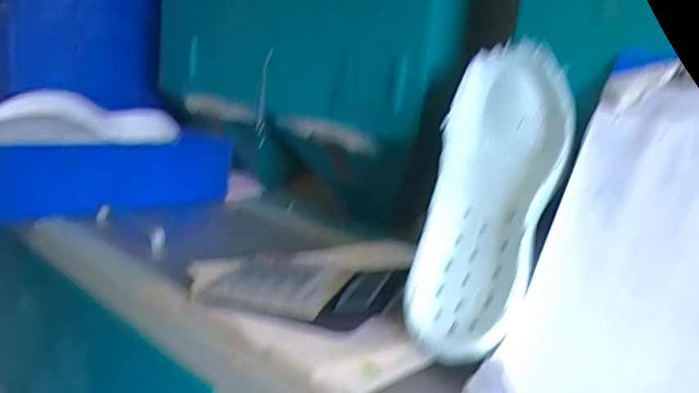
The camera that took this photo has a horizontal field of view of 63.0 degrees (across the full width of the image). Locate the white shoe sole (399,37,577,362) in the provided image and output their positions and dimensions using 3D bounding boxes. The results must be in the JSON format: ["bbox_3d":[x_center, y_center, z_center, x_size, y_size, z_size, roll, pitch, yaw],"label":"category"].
[{"bbox_3d":[0.140,-0.012,0.558,0.129,0.347,0.054,11,-26,18],"label":"white shoe sole"}]

